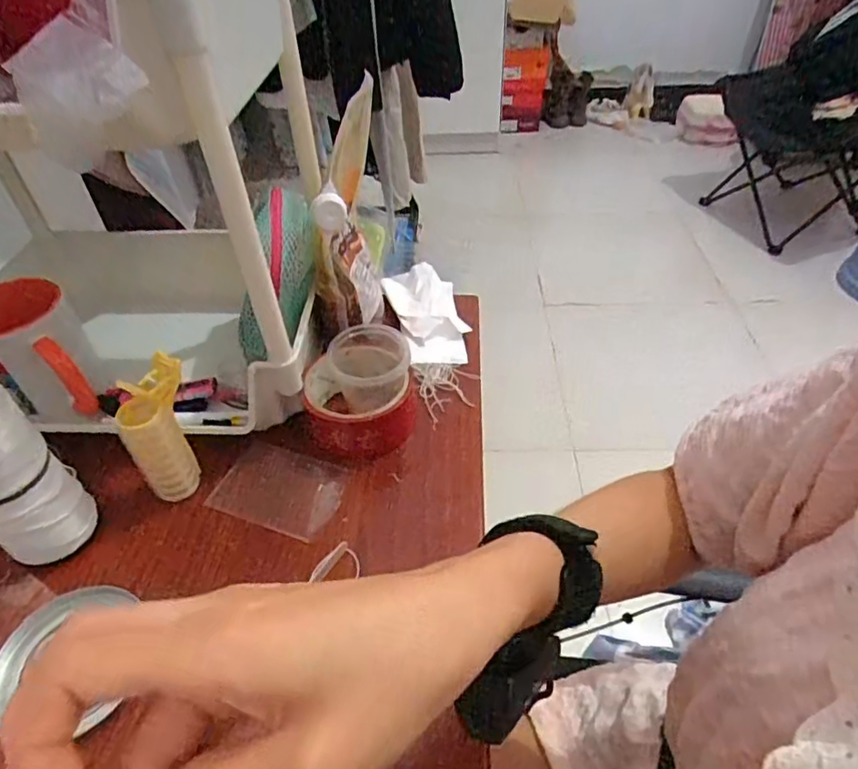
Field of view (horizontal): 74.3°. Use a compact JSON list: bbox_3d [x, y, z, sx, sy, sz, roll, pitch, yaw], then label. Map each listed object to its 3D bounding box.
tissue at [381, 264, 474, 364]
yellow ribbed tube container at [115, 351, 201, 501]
[{"bbox_3d":[0.000,-0.072,0.566,0.065,0.029,0.132,-13,45,-10],"label":"tissue"},{"bbox_3d":[-0.186,0.035,0.405,0.028,0.104,0.053,3,45,6],"label":"yellow ribbed tube container"}]

